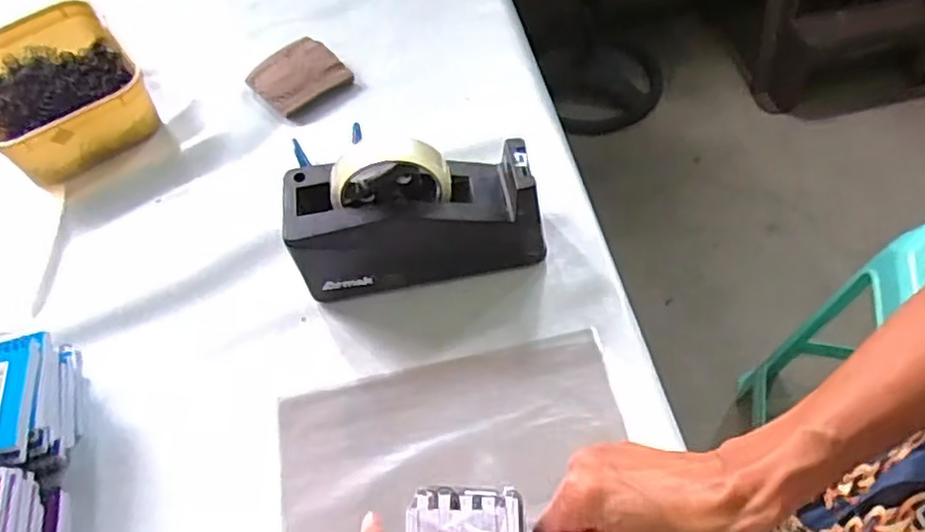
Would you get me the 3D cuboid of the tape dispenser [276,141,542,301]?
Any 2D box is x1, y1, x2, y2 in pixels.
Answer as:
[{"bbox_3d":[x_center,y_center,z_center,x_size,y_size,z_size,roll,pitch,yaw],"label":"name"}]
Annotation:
[{"bbox_3d":[-0.040,-0.046,0.556,0.197,0.121,0.075,-11,54,0],"label":"tape dispenser"}]

